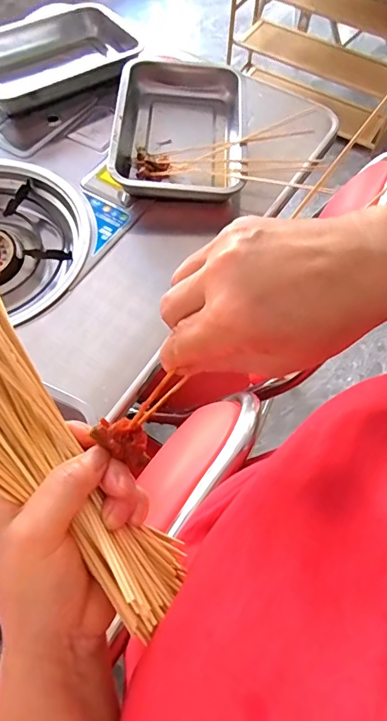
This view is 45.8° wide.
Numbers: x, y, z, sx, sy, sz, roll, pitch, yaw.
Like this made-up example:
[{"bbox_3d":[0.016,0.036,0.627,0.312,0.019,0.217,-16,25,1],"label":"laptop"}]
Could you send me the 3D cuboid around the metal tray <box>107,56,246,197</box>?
[{"bbox_3d":[-0.024,-0.396,0.788,0.209,0.058,0.303,2,63,-1],"label":"metal tray"}]

